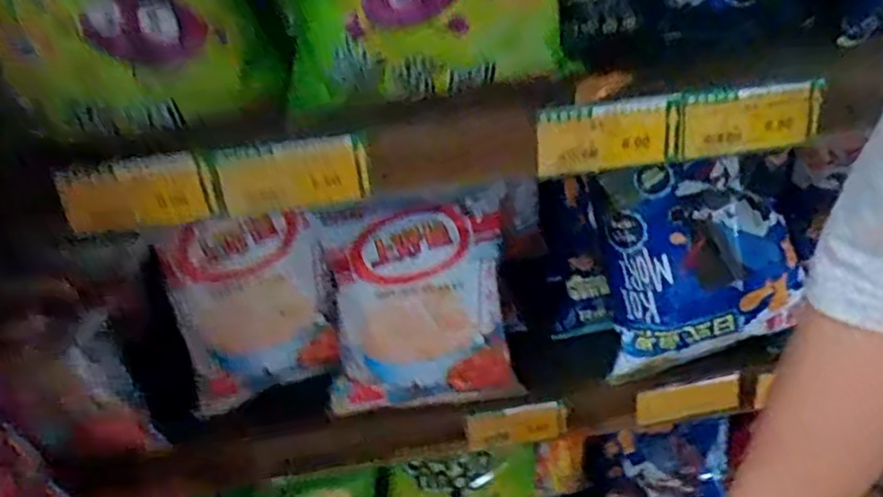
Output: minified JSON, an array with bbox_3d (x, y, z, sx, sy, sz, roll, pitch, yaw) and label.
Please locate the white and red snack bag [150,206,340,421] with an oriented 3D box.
[{"bbox_3d":[-0.153,0.057,0.550,0.126,0.152,0.042,-10,39,-6],"label":"white and red snack bag"}]

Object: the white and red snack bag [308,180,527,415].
[{"bbox_3d":[-0.019,0.046,0.550,0.145,0.172,0.050,-3,10,-9],"label":"white and red snack bag"}]

